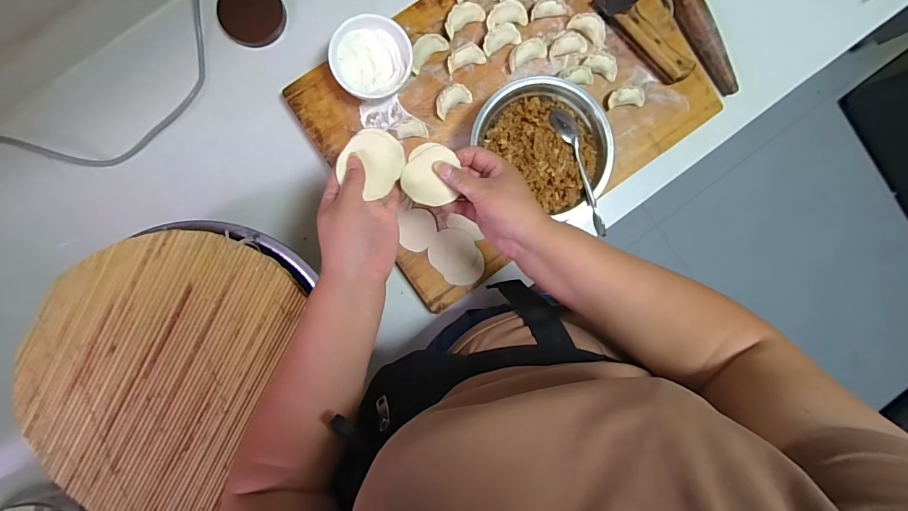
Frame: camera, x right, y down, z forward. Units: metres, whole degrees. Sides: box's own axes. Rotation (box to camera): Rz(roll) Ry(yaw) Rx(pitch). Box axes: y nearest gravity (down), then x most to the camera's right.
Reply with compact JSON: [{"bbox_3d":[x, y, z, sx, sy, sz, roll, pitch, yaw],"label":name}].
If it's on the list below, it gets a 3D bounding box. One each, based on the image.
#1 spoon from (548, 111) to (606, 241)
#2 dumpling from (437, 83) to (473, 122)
[{"bbox_3d":[0.153,-0.104,0.521,0.030,0.034,0.166,-15,93,-3],"label":"spoon"},{"bbox_3d":[-0.003,-0.206,0.545,0.051,0.021,0.034,-33,94,-2],"label":"dumpling"}]

